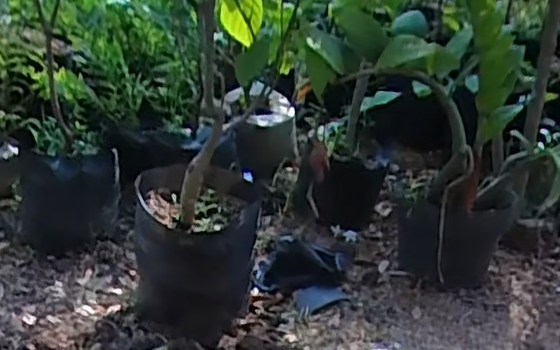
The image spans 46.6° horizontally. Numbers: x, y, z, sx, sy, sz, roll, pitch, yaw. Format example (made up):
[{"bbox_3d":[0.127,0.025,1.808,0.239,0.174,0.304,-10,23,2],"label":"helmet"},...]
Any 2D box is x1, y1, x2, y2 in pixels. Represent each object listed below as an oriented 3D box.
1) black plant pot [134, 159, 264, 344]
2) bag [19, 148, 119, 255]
[{"bbox_3d":[-0.128,0.118,1.024,0.188,0.219,0.209,1,23,-9],"label":"black plant pot"},{"bbox_3d":[-0.409,0.053,1.266,0.165,0.188,0.155,5,22,2],"label":"bag"}]

